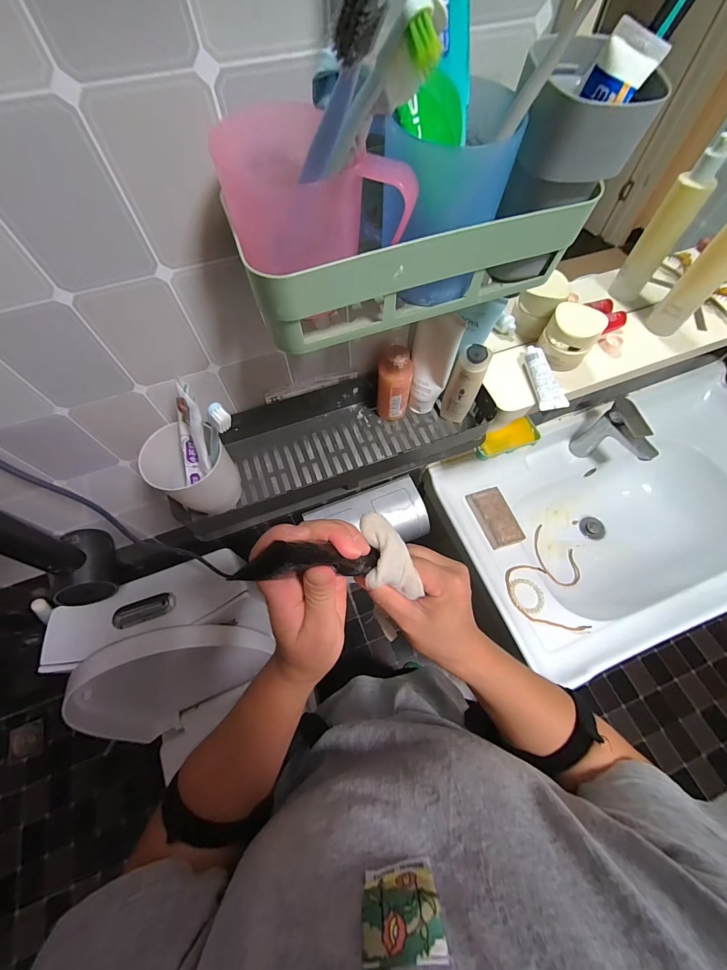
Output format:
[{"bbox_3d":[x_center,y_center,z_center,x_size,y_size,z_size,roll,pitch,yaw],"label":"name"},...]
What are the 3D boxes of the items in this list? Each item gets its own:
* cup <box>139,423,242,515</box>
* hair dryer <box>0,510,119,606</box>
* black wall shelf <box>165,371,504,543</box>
[{"bbox_3d":[-0.189,-0.016,0.387,0.080,0.103,0.071,-42,69,-18],"label":"cup"},{"bbox_3d":[-0.410,0.076,0.424,0.066,0.249,0.094,-22,65,-10],"label":"hair dryer"},{"bbox_3d":[-0.037,-0.061,0.447,0.399,0.058,0.149,-17,64,-7],"label":"black wall shelf"}]

